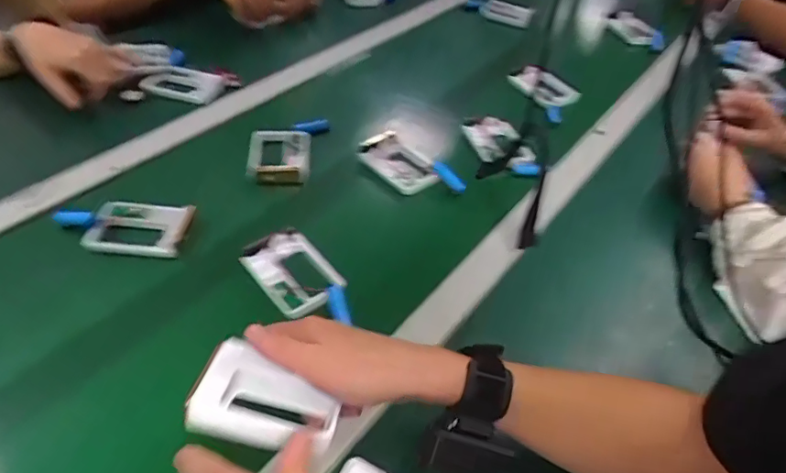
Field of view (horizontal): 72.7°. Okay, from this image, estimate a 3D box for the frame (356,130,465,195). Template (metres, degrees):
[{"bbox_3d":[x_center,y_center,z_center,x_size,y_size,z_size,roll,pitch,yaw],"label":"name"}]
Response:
[{"bbox_3d":[0.018,-0.088,0.691,0.071,0.019,0.136,-35,63,-24],"label":"frame"}]

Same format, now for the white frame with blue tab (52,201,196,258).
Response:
[{"bbox_3d":[-0.298,-0.008,0.587,0.141,0.025,0.070,3,44,-1],"label":"white frame with blue tab"}]

